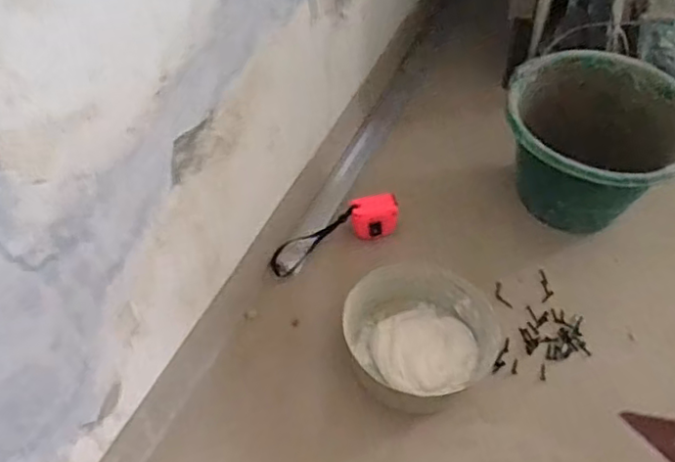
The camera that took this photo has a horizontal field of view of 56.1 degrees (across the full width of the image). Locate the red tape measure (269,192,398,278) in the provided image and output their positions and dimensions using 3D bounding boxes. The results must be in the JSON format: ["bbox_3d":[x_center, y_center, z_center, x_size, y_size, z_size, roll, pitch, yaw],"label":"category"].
[{"bbox_3d":[-0.005,0.004,0.933,0.203,0.056,0.058,-19,55,-14],"label":"red tape measure"}]

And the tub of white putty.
[{"bbox_3d":[0.107,0.124,0.821,0.200,0.084,0.183,-26,57,-19],"label":"tub of white putty"}]

